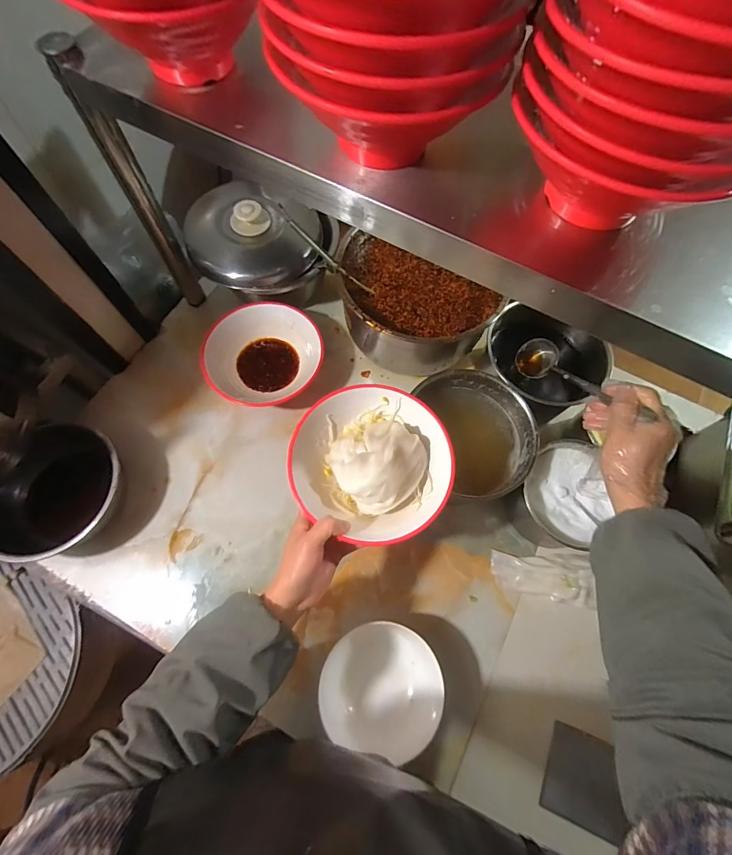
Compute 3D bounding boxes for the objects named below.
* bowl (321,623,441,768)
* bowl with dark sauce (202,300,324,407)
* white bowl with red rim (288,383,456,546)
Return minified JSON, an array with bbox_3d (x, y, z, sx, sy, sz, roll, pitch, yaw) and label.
[{"bbox_3d":[0.021,0.350,0.511,0.156,0.068,0.154,15,69,3],"label":"bowl"},{"bbox_3d":[-0.181,-0.122,0.692,0.195,0.074,0.192,1,69,-2],"label":"bowl with dark sauce"},{"bbox_3d":[0.009,0.041,0.479,0.192,0.057,0.189,1,69,-2],"label":"white bowl with red rim"}]

